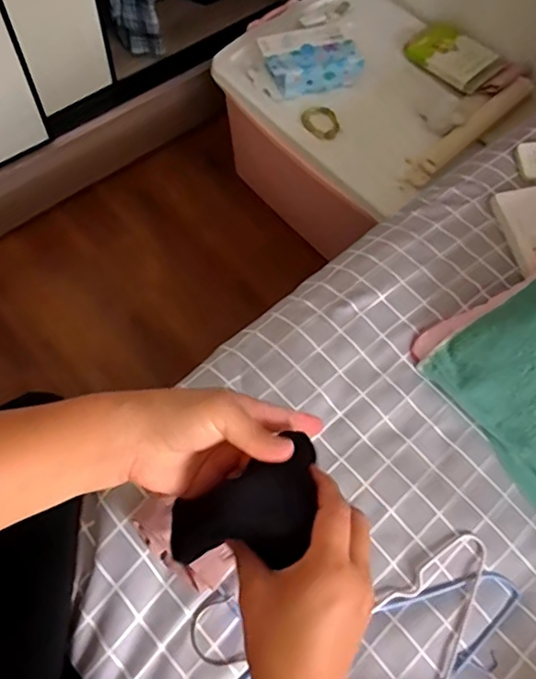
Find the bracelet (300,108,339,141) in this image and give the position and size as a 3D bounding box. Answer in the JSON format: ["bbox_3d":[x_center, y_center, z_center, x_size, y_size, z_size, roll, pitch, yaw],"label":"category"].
[{"bbox_3d":[0.096,-0.393,1.018,0.064,0.019,0.065,-2,66,-6],"label":"bracelet"}]

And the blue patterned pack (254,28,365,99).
[{"bbox_3d":[0.078,-0.515,1.041,0.176,0.058,0.111,-14,68,-11],"label":"blue patterned pack"}]

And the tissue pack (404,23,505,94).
[{"bbox_3d":[0.348,-0.536,1.055,0.112,0.025,0.166,-41,75,-20],"label":"tissue pack"}]

